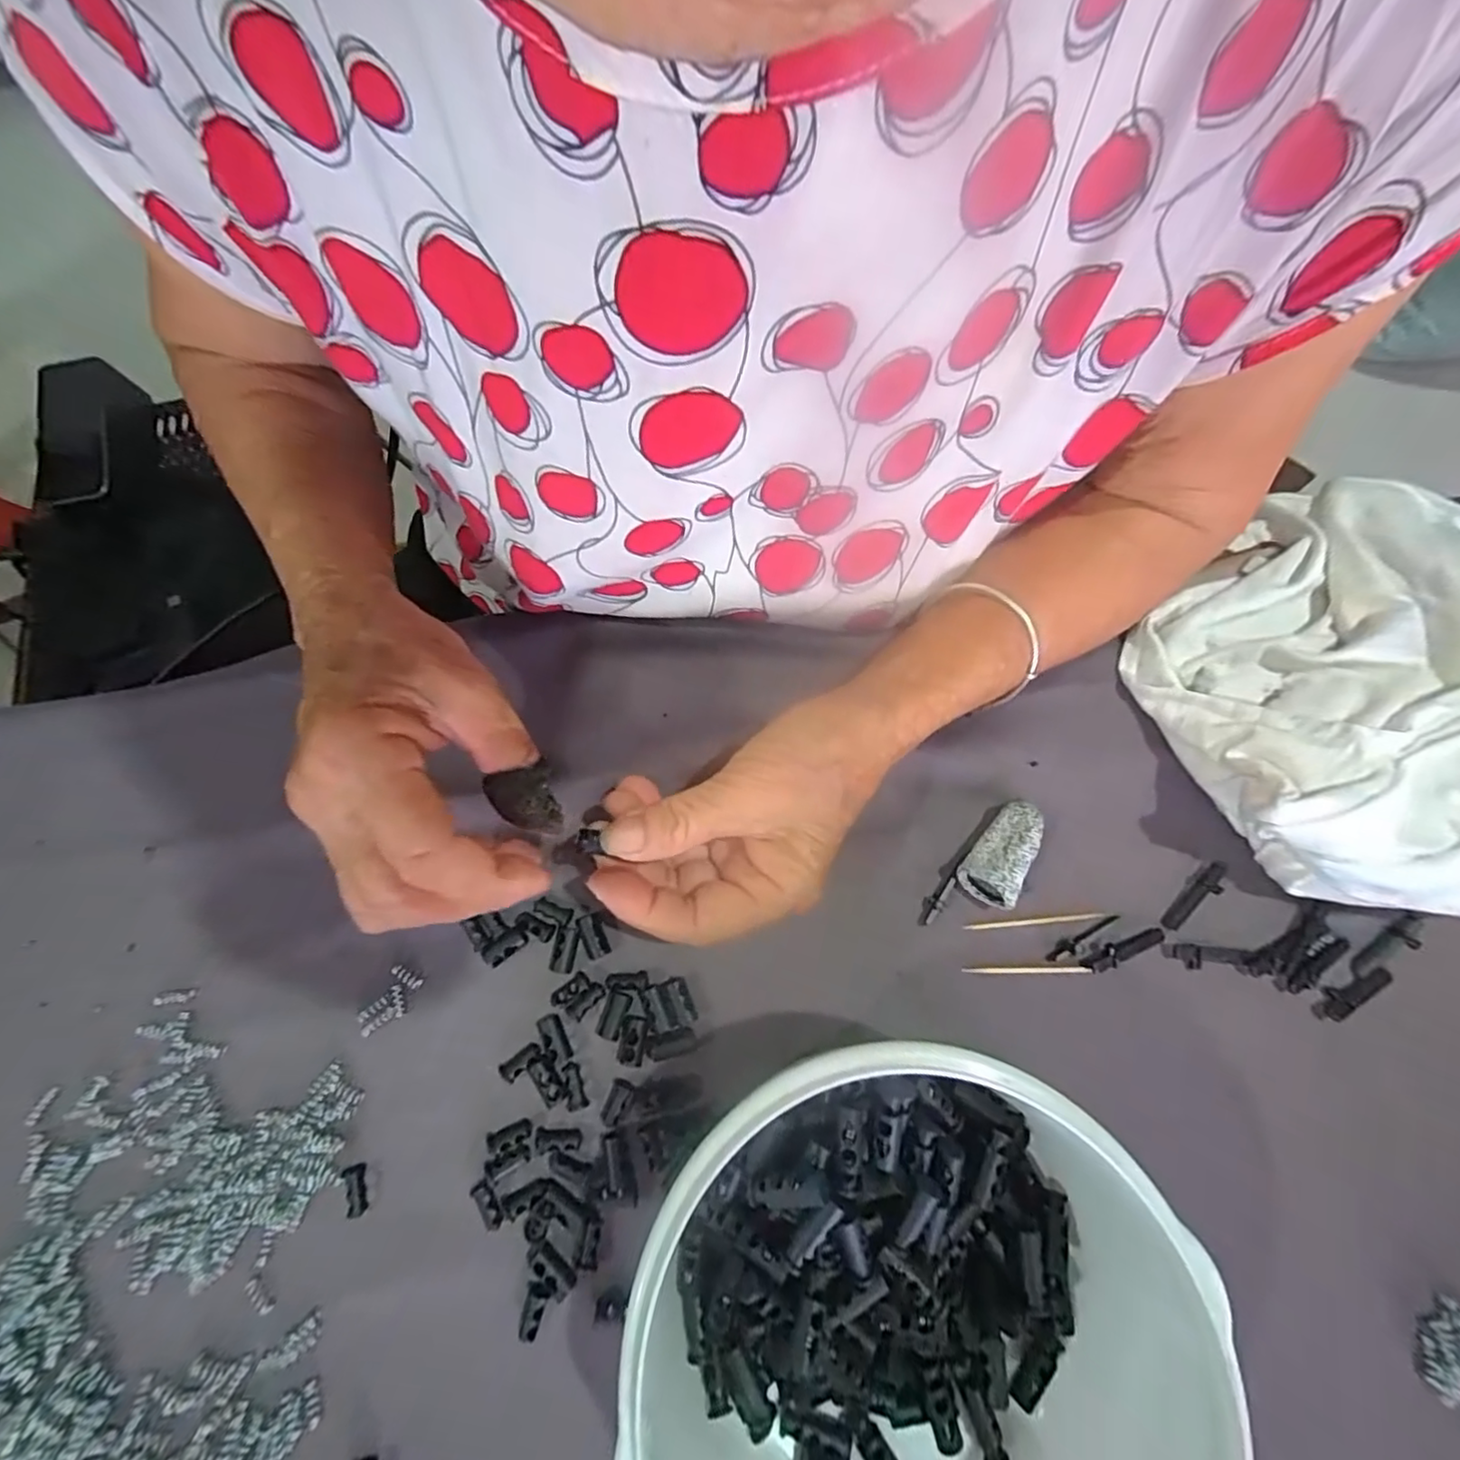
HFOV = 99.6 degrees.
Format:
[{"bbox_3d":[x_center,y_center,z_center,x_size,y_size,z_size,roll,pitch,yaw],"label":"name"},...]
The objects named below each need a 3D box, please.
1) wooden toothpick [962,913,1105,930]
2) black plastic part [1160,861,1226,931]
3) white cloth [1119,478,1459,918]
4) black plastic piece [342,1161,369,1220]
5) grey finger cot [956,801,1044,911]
[{"bbox_3d":[0.132,0.084,0.270,0.059,0.005,0.004,-5,71,-1],"label":"wooden toothpick"},{"bbox_3d":[0.204,0.073,0.269,0.039,0.004,0.010,-40,75,-12],"label":"black plastic part"},{"bbox_3d":[0.305,-0.026,0.278,0.213,0.055,0.207,-9,71,-3],"label":"white cloth"},{"bbox_3d":[-0.146,0.179,0.240,0.008,0.004,0.018,-15,71,-4],"label":"black plastic piece"},{"bbox_3d":[0.120,0.052,0.270,0.023,0.020,0.046,34,74,12],"label":"grey finger cot"}]

